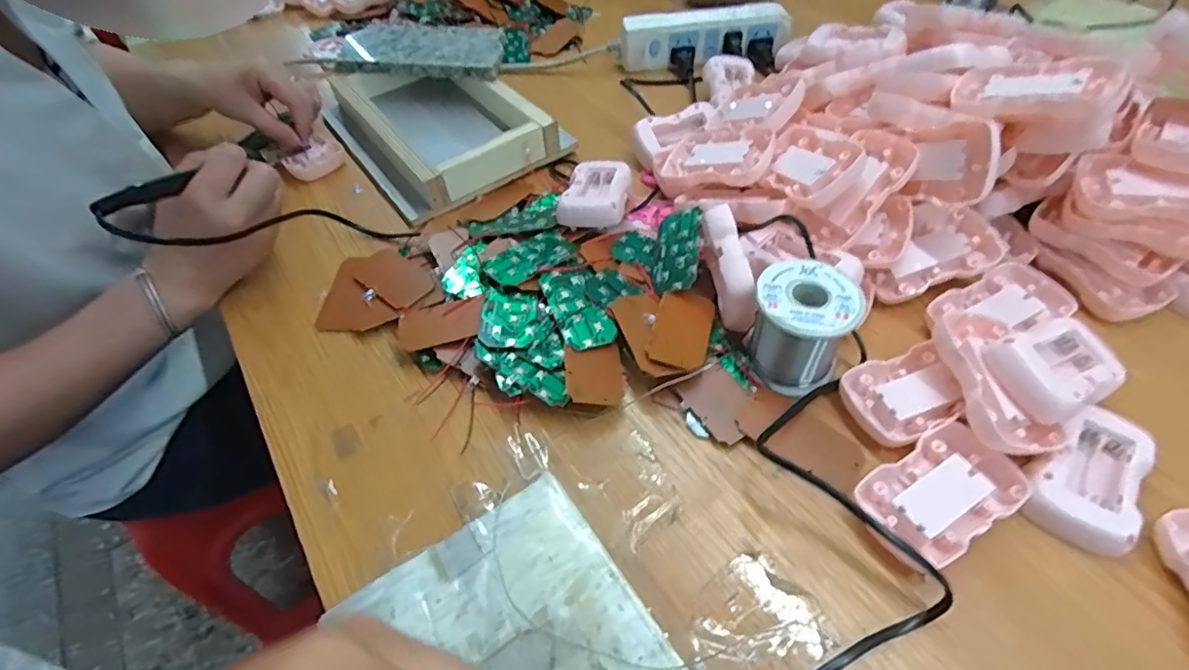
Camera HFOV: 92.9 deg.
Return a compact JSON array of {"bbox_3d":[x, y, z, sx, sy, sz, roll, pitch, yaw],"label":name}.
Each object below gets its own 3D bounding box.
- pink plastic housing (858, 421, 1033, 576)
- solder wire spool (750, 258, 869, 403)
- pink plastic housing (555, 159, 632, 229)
[{"bbox_3d":[0.189,0.088,0.310,0.084,0.014,0.053,-27,54,-17],"label":"pink plastic housing"},{"bbox_3d":[0.131,-0.006,0.358,0.058,0.057,0.061,-2,51,3],"label":"solder wire spool"},{"bbox_3d":[0.003,-0.120,0.471,0.051,0.023,0.078,7,52,10],"label":"pink plastic housing"}]

